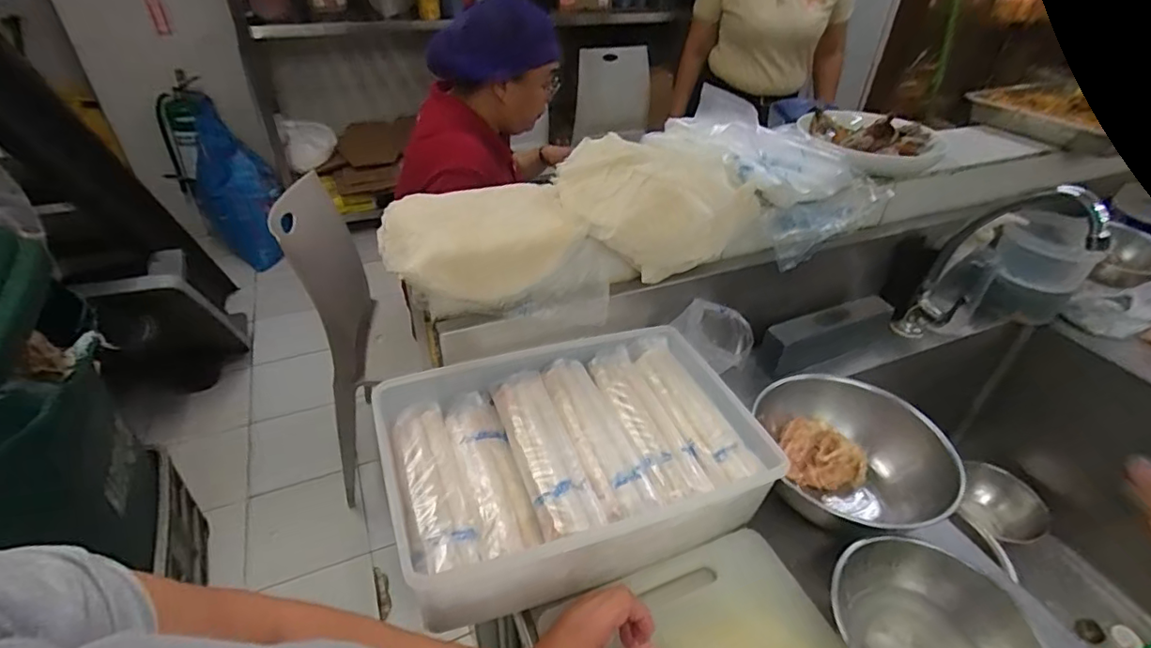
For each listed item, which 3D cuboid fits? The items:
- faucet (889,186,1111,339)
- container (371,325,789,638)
[{"bbox_3d":[0.603,-0.065,0.791,0.063,0.298,0.178,-19,42,-24],"label":"faucet"},{"bbox_3d":[0.003,0.138,0.604,0.373,0.094,0.256,-14,40,-19],"label":"container"}]

